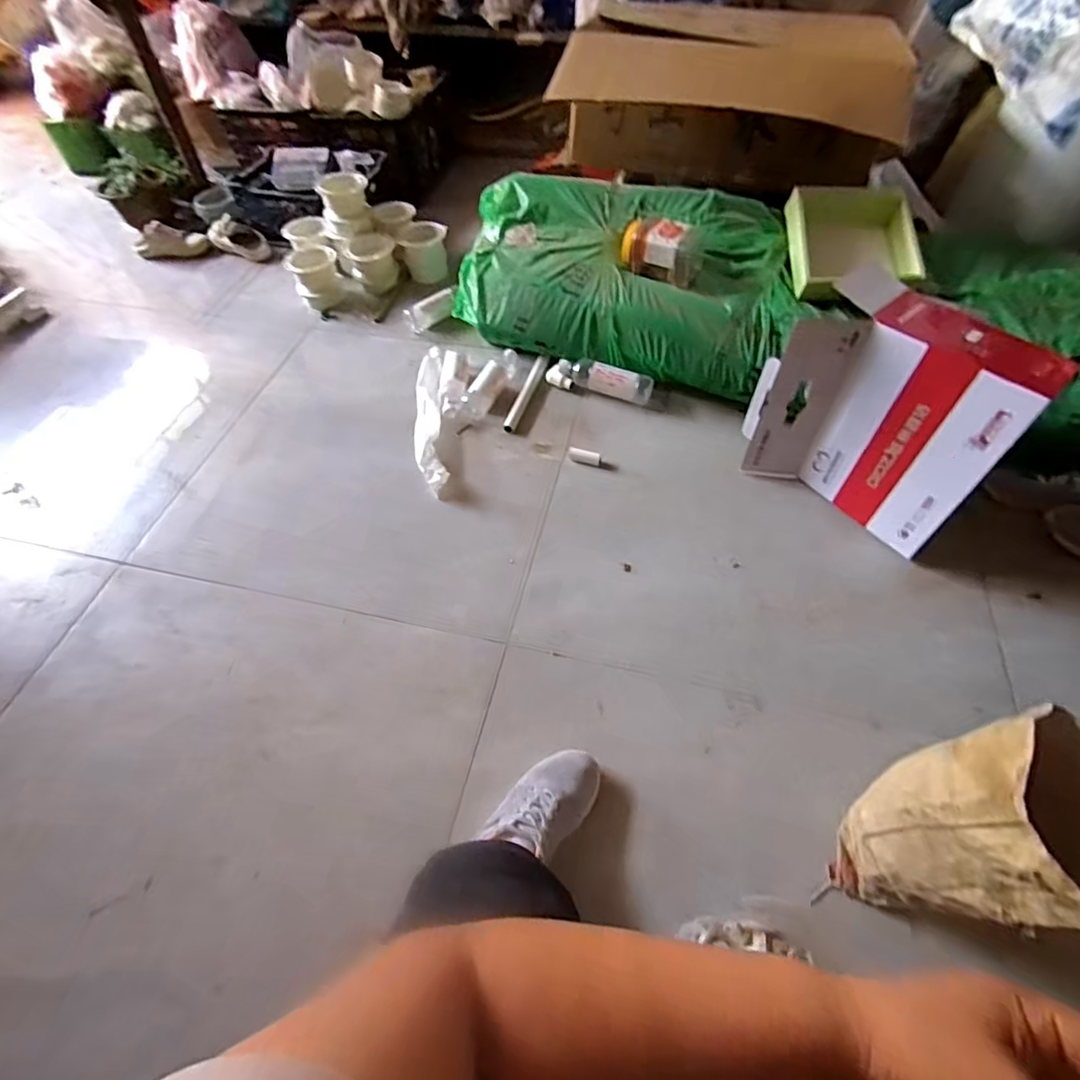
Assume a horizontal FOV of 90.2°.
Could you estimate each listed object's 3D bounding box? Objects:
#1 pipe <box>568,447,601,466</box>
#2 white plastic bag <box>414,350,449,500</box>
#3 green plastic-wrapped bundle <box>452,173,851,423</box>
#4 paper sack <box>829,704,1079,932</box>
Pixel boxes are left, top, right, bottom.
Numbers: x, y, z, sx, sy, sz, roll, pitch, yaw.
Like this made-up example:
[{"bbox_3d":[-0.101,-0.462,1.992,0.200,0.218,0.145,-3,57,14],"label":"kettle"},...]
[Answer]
[{"bbox_3d":[0.098,-0.185,1.185,0.073,0.022,0.021,18,57,14],"label":"pipe"},{"bbox_3d":[-0.254,-0.284,1.248,0.076,0.043,0.473,-8,55,-3],"label":"white plastic bag"},{"bbox_3d":[0.202,-0.635,1.296,0.865,0.239,0.379,21,59,16],"label":"green plastic-wrapped bundle"},{"bbox_3d":[0.499,0.340,0.618,0.181,0.327,0.183,-18,57,-15],"label":"paper sack"}]

